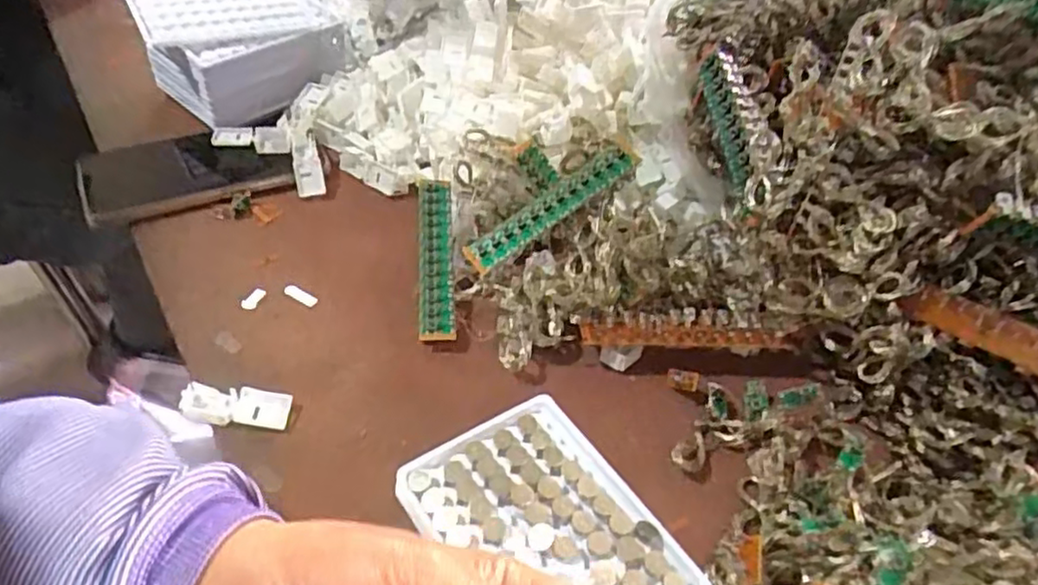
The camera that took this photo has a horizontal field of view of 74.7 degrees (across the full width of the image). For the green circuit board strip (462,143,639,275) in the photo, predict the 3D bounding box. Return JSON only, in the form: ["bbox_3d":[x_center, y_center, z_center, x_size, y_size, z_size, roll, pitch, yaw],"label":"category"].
[{"bbox_3d":[0.021,-0.056,0.432,0.127,0.013,0.023,-35,56,-12],"label":"green circuit board strip"}]

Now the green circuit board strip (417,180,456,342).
[{"bbox_3d":[-0.055,-0.024,0.447,0.022,0.011,0.124,-2,58,-7],"label":"green circuit board strip"}]

